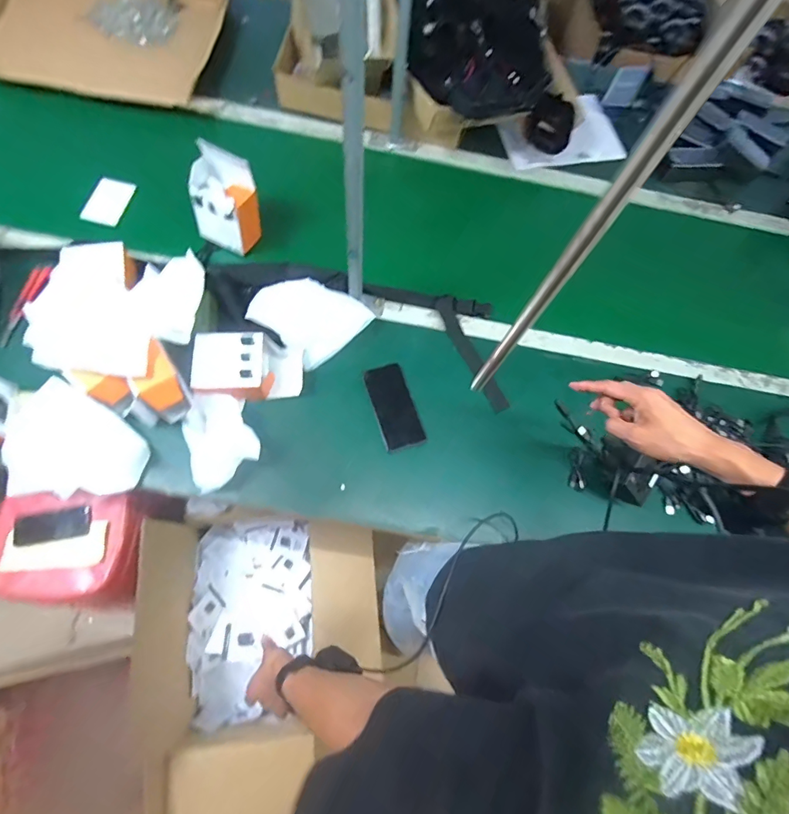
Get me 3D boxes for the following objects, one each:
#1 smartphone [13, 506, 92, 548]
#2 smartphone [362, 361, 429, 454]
[{"bbox_3d":[-0.743,0.259,0.963,0.149,0.015,0.073,-11,53,-10],"label":"smartphone"},{"bbox_3d":[0.000,-0.001,0.809,0.074,0.015,0.158,-17,73,-8],"label":"smartphone"}]

